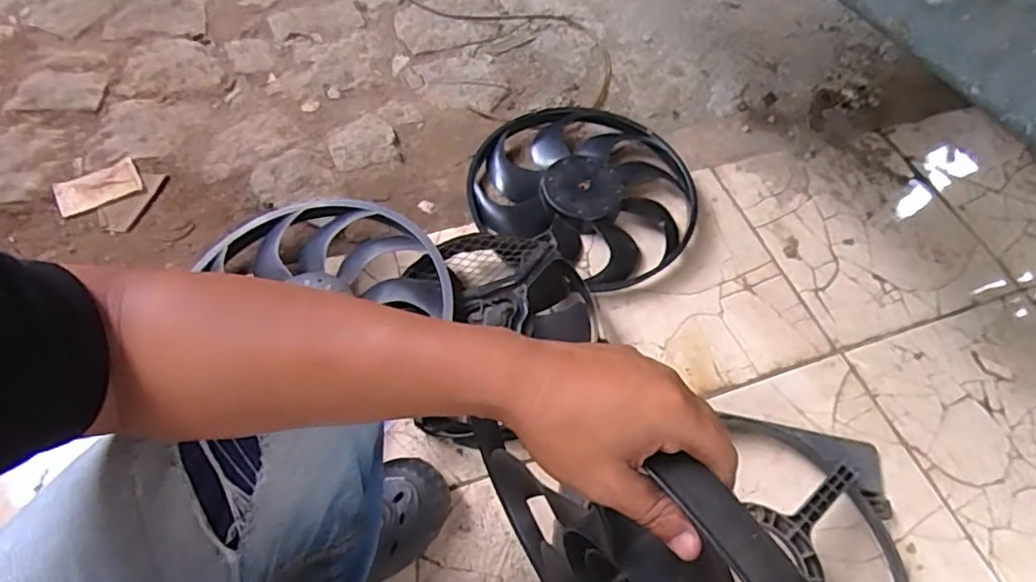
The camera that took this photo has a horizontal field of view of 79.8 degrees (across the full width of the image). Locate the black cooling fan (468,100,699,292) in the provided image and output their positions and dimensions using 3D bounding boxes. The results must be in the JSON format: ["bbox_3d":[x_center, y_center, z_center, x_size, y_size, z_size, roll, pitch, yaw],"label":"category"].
[{"bbox_3d":[0.128,-0.191,1.065,0.372,0.048,0.369,2,58,-3],"label":"black cooling fan"}]

